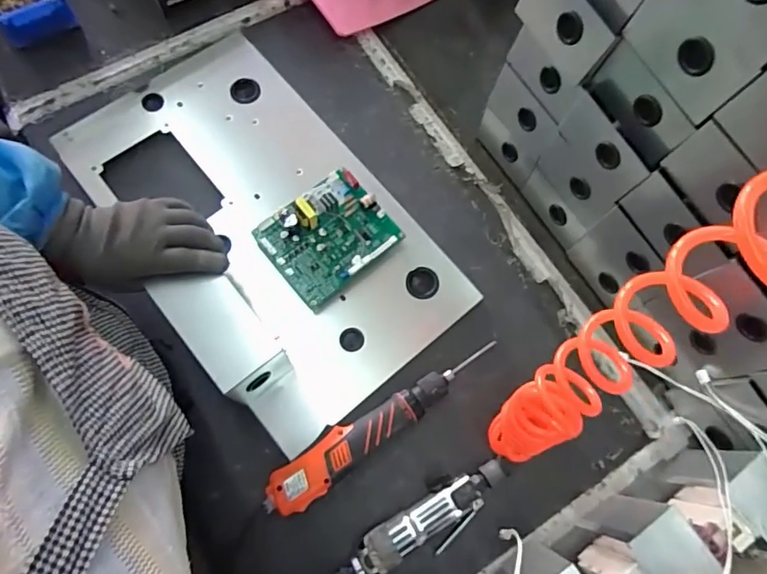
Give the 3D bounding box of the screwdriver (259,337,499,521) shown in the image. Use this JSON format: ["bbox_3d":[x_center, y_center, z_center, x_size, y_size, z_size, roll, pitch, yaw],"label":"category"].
[{"bbox_3d":[0.000,0.151,0.573,0.307,0.035,0.052,-35,77,-12],"label":"screwdriver"}]

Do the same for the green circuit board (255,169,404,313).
[{"bbox_3d":[-0.068,-0.068,0.609,0.145,0.033,0.122,-40,78,-13],"label":"green circuit board"}]

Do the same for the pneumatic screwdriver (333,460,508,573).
[{"bbox_3d":[0.010,0.281,0.533,0.295,0.038,0.058,-33,77,-12],"label":"pneumatic screwdriver"}]

